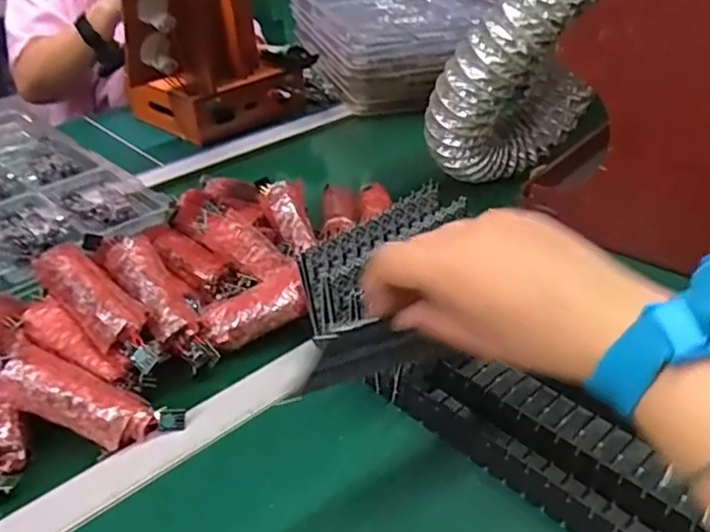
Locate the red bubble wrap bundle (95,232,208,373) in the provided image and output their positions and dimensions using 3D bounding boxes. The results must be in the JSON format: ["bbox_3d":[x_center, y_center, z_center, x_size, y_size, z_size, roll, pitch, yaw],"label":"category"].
[{"bbox_3d":[-0.173,0.027,0.544,0.048,0.041,0.146,-29,68,-32],"label":"red bubble wrap bundle"}]

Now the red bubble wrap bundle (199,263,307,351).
[{"bbox_3d":[-0.087,0.037,0.554,0.092,0.035,0.038,-27,35,4],"label":"red bubble wrap bundle"}]

